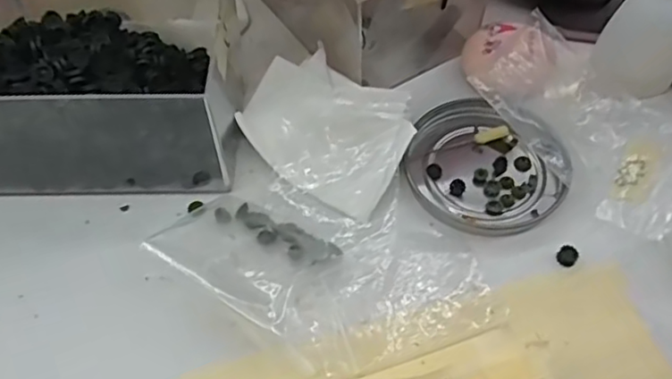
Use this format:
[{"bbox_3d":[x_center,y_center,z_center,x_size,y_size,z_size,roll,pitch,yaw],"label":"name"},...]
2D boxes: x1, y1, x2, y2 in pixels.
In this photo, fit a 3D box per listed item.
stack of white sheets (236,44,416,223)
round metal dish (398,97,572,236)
[{"bbox_3d":[-0.004,-0.033,0.317,0.087,0.026,0.063,32,62,22],"label":"stack of white sheets"},{"bbox_3d":[0.074,-0.013,0.313,0.076,0.012,0.070,-1,55,1],"label":"round metal dish"}]

